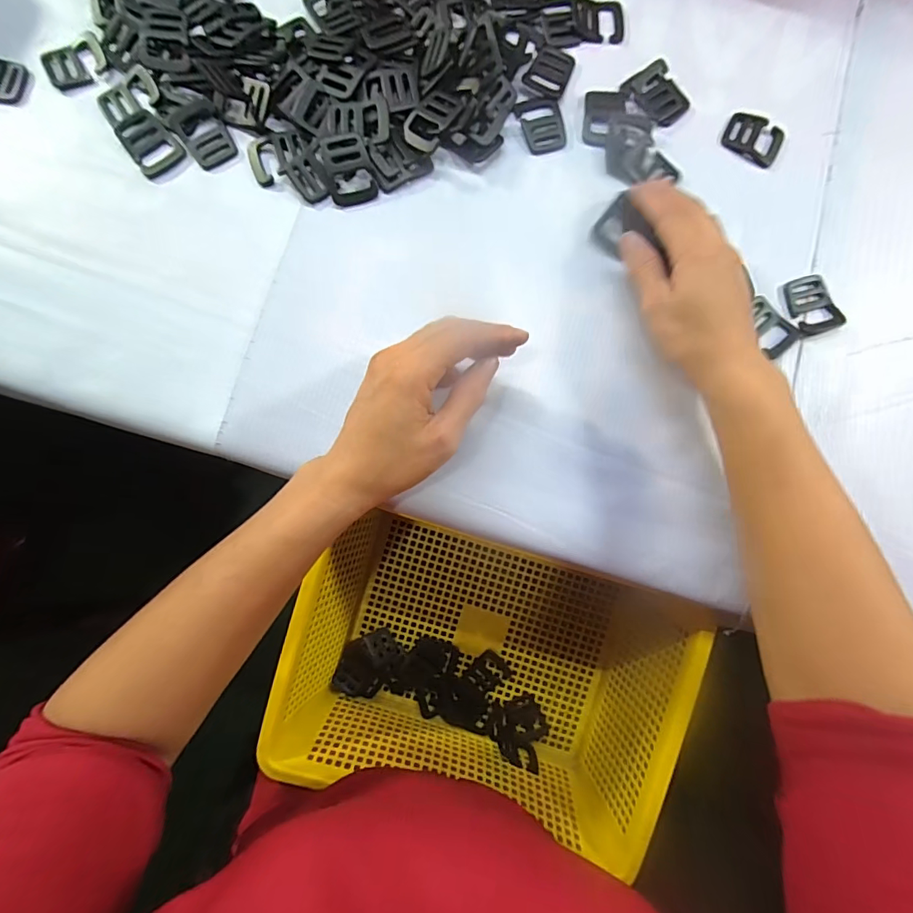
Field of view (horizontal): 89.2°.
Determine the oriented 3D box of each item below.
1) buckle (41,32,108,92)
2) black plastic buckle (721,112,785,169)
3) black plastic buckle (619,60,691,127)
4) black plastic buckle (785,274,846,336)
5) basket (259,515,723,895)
[{"bbox_3d":[-0.269,-0.278,0.328,0.041,0.008,0.027,-29,87,-4],"label":"buckle"},{"bbox_3d":[0.223,-0.239,0.347,0.044,0.004,0.036,33,85,1],"label":"black plastic buckle"},{"bbox_3d":[0.150,-0.270,0.344,0.037,0.007,0.044,-38,87,-5],"label":"black plastic buckle"},{"bbox_3d":[0.256,-0.109,0.333,0.035,0.005,0.042,-14,86,-3],"label":"black plastic buckle"},{"bbox_3d":[0.016,0.184,0.400,0.301,0.120,0.196,16,83,-1],"label":"basket"}]

